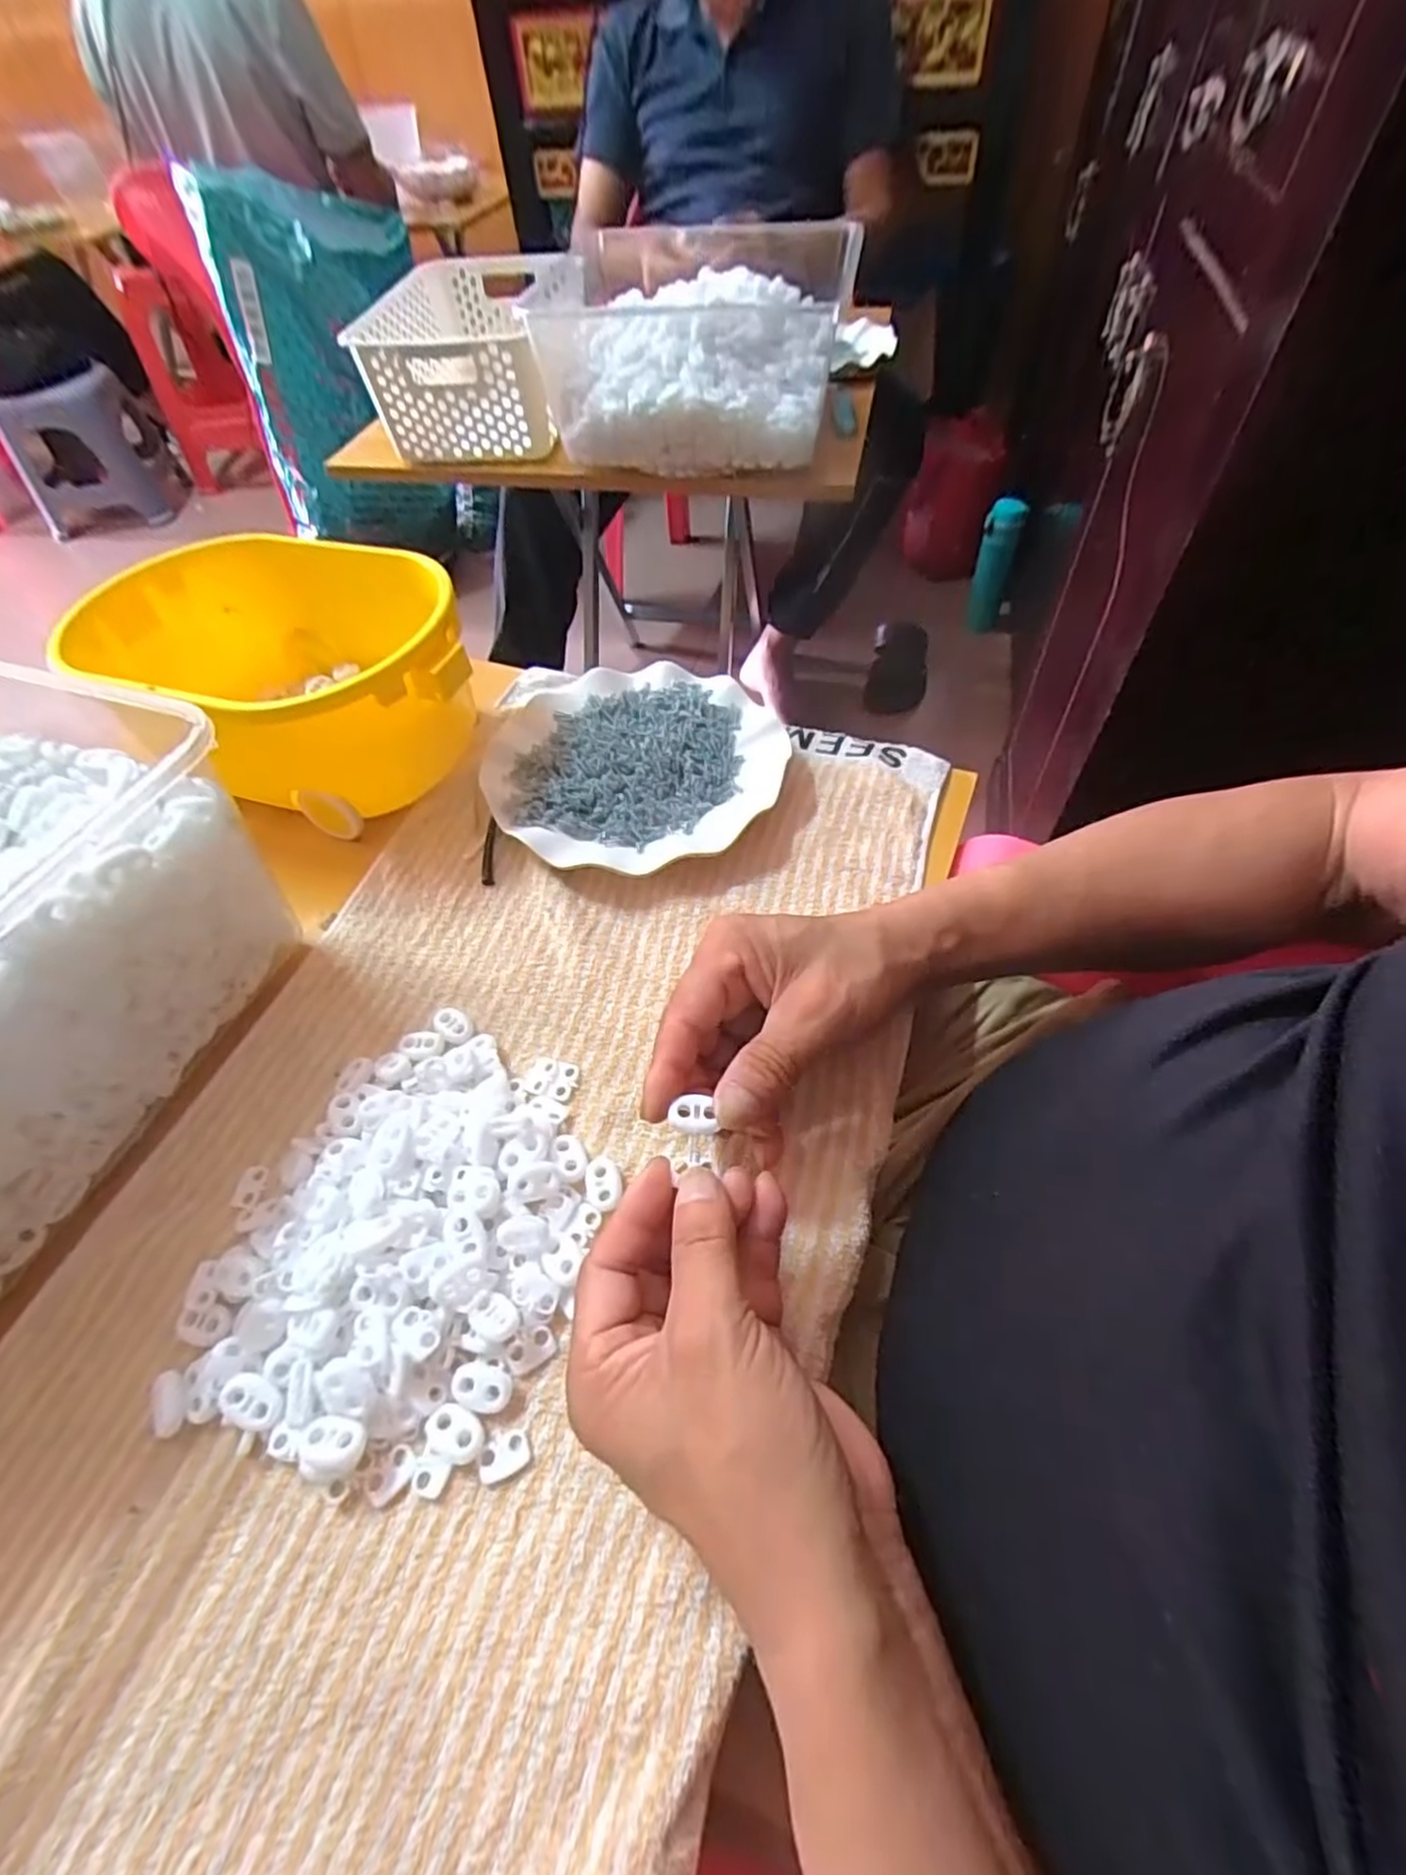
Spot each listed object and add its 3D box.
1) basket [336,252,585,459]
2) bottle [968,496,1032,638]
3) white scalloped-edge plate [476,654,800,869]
[{"bbox_3d":[-0.256,-0.674,0.827,0.207,0.108,0.326,-1,54,4],"label":"basket"},{"bbox_3d":[0.554,-0.703,1.364,0.065,0.215,0.084,16,56,15],"label":"bottle"},{"bbox_3d":[-0.045,-0.119,0.466,0.182,0.025,0.194,-2,54,3],"label":"white scalloped-edge plate"}]

